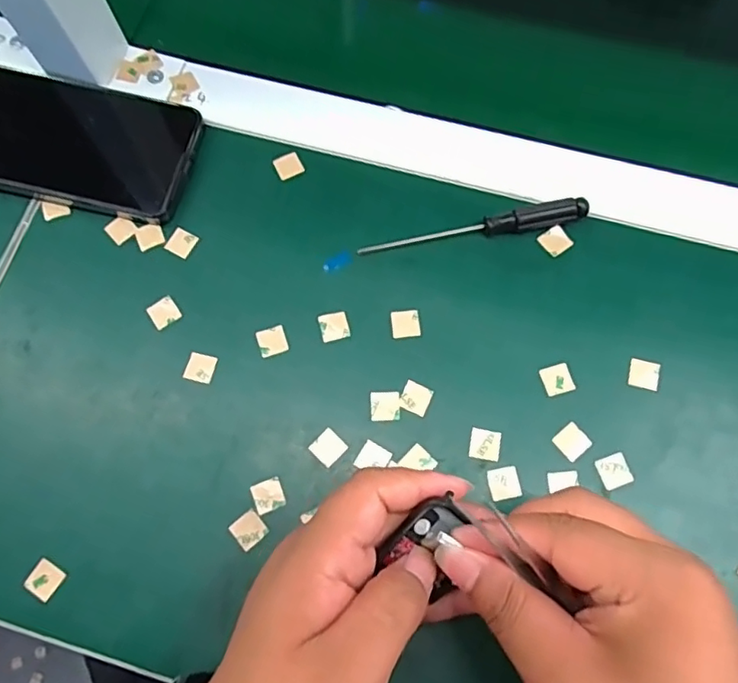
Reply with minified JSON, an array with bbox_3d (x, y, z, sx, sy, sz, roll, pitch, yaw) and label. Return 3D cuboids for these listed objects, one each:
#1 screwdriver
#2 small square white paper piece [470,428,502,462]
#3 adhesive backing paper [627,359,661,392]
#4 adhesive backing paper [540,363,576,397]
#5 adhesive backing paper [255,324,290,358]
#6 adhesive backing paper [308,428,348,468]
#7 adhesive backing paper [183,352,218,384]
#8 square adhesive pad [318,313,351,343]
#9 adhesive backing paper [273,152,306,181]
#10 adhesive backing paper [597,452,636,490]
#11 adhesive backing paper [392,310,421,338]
[{"bbox_3d":[0.060,-0.066,0.332,0.130,0.014,0.010,-8,73,-1],"label":"screwdriver"},{"bbox_3d":[0.061,0.054,0.304,0.016,0.004,0.016,10,75,2],"label":"small square white paper piece"},{"bbox_3d":[0.149,0.018,0.313,0.015,0.004,0.015,13,81,6],"label":"adhesive backing paper"},{"bbox_3d":[0.102,0.021,0.313,0.016,0.004,0.016,-16,73,-3],"label":"adhesive backing paper"},{"bbox_3d":[-0.054,0.000,0.323,0.016,0.004,0.016,-17,77,-11],"label":"adhesive backing paper"},{"bbox_3d":[-0.021,0.056,0.305,0.015,0.004,0.015,42,74,11],"label":"adhesive backing paper"},{"bbox_3d":[-0.093,0.015,0.318,0.015,0.004,0.016,17,73,-2],"label":"adhesive backing paper"},{"bbox_3d":[-0.020,-0.008,0.323,0.016,0.004,0.016,-16,74,-4],"label":"square adhesive pad"},{"bbox_3d":[-0.050,-0.108,0.355,0.016,0.004,0.016,-22,73,-13],"label":"adhesive backing paper"},{"bbox_3d":[0.127,0.067,0.299,0.016,0.004,0.016,-19,72,-4],"label":"adhesive backing paper"},{"bbox_3d":[0.021,-0.010,0.324,0.016,0.004,0.015,-5,75,-1],"label":"adhesive backing paper"}]

